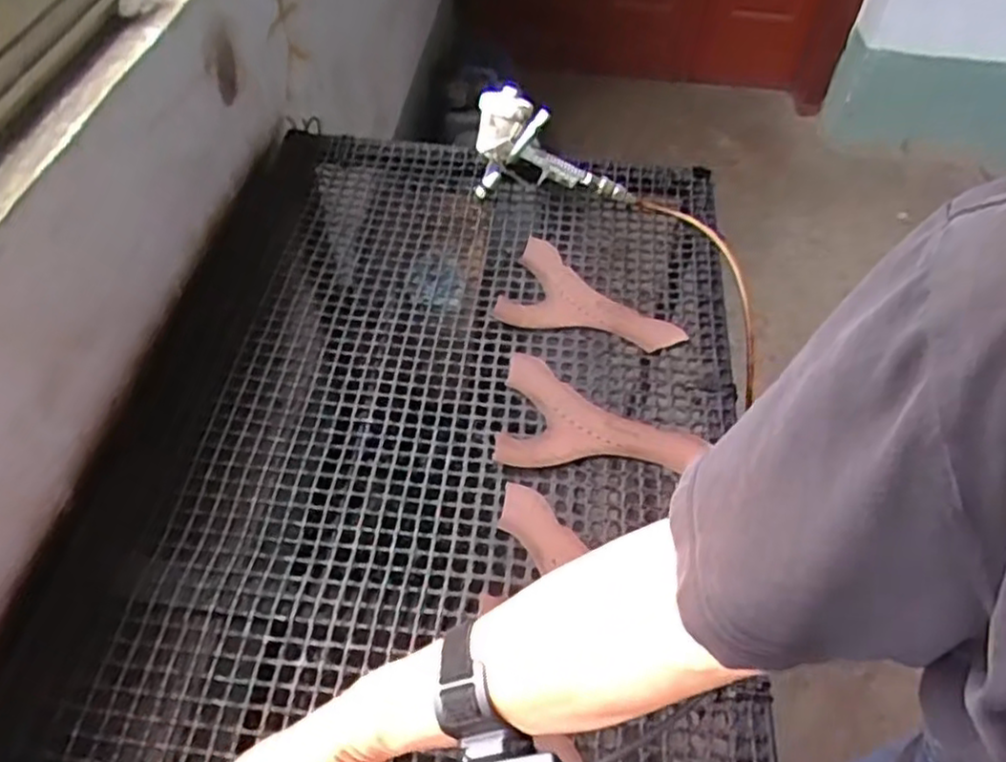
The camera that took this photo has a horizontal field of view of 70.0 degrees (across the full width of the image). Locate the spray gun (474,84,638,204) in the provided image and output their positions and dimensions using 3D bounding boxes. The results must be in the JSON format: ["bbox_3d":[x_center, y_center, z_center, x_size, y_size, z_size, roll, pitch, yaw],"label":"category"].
[{"bbox_3d":[0.066,-0.278,0.914,0.210,0.128,0.064,14,54,8],"label":"spray gun"}]

